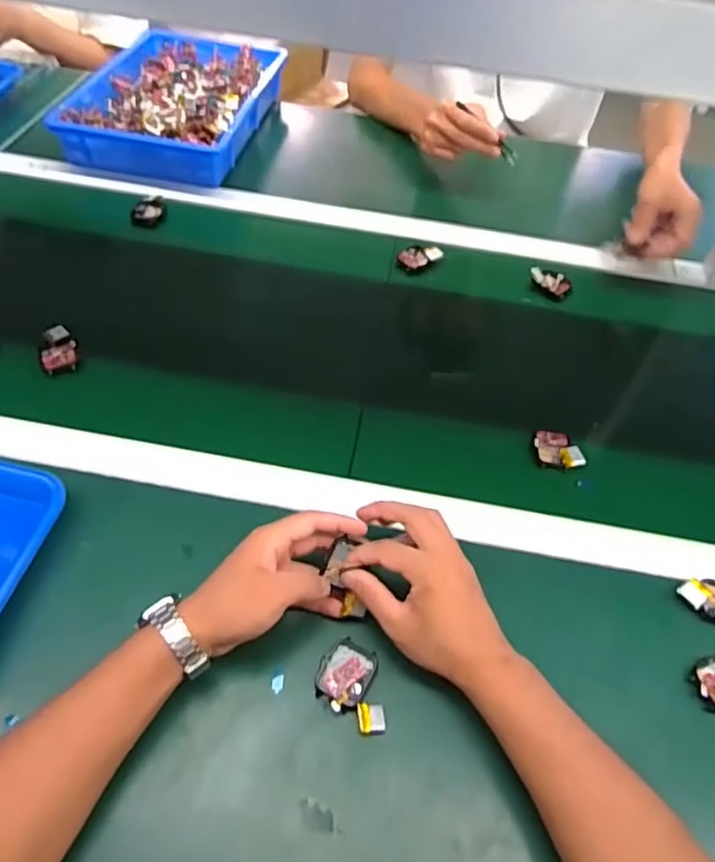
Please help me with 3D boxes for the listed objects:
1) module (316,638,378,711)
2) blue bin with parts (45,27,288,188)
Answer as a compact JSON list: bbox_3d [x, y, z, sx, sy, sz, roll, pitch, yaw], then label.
[{"bbox_3d":[-0.009,0.184,0.465,0.039,0.012,0.051,24,55,14],"label":"module"},{"bbox_3d":[-0.263,-0.485,0.905,0.244,0.059,0.345,13,53,6],"label":"blue bin with parts"}]

